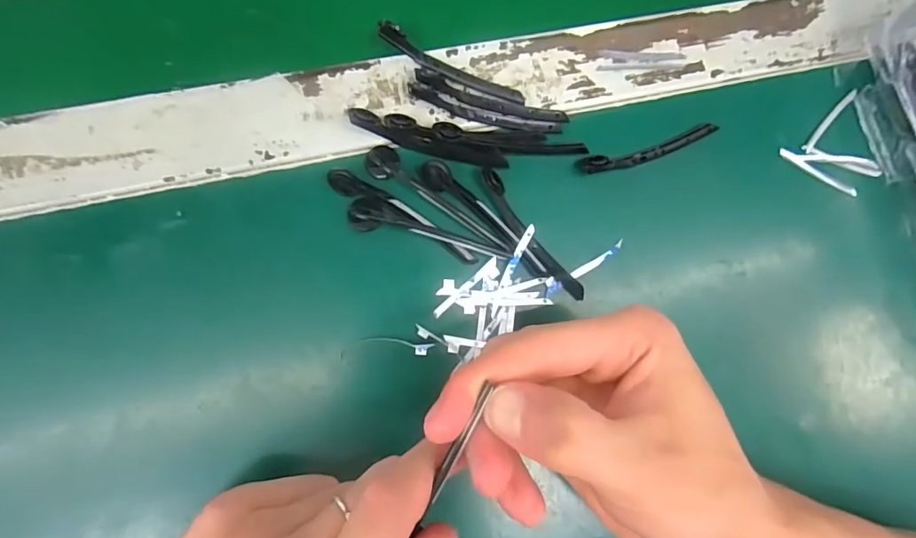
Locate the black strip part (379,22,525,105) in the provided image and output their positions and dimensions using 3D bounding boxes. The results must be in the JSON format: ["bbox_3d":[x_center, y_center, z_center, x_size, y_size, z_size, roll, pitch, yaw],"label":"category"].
[{"bbox_3d":[-0.003,-0.091,0.232,0.071,0.005,0.010,23,82,-6],"label":"black strip part"}]

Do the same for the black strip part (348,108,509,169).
[{"bbox_3d":[-0.013,-0.057,0.226,0.070,0.008,0.010,14,83,-7],"label":"black strip part"}]

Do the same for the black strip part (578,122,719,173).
[{"bbox_3d":[0.093,-0.057,0.242,0.072,0.007,0.010,-17,88,-9],"label":"black strip part"}]

